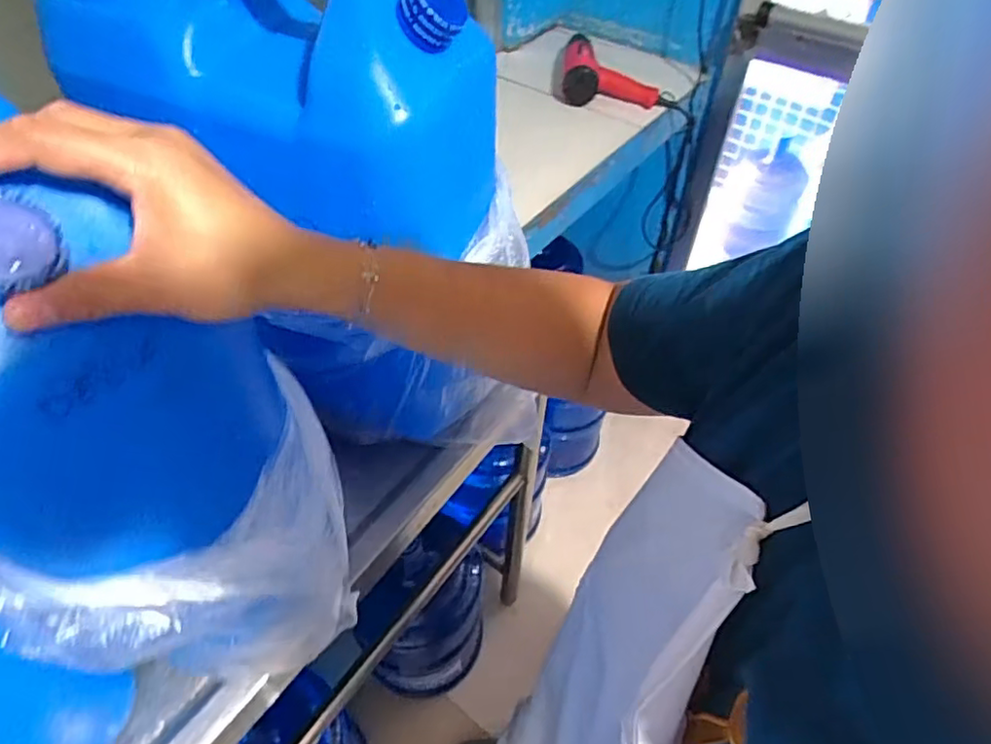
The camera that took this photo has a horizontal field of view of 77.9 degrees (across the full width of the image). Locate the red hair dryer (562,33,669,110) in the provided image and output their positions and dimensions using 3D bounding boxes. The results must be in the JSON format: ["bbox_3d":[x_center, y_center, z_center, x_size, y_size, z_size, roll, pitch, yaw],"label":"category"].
[{"bbox_3d":[0.247,-0.671,1.314,0.216,0.073,0.316,2,49,1],"label":"red hair dryer"}]

